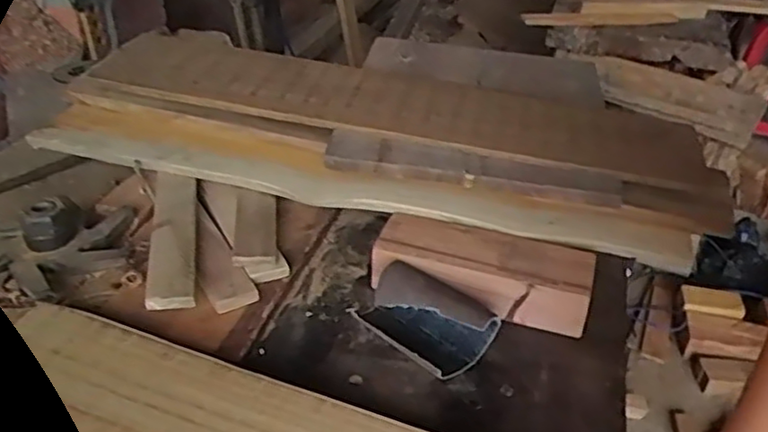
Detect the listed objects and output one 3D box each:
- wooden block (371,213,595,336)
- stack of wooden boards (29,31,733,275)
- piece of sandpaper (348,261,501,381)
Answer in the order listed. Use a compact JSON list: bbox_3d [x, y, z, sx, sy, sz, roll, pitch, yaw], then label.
[{"bbox_3d":[0.080,0.049,0.577,0.175,0.050,0.076,10,34,11],"label":"wooden block"},{"bbox_3d":[-0.004,-0.082,0.671,0.637,0.074,0.202,10,34,11],"label":"stack of wooden boards"},{"bbox_3d":[0.028,0.078,0.525,0.111,0.052,0.072,20,37,25],"label":"piece of sandpaper"}]

